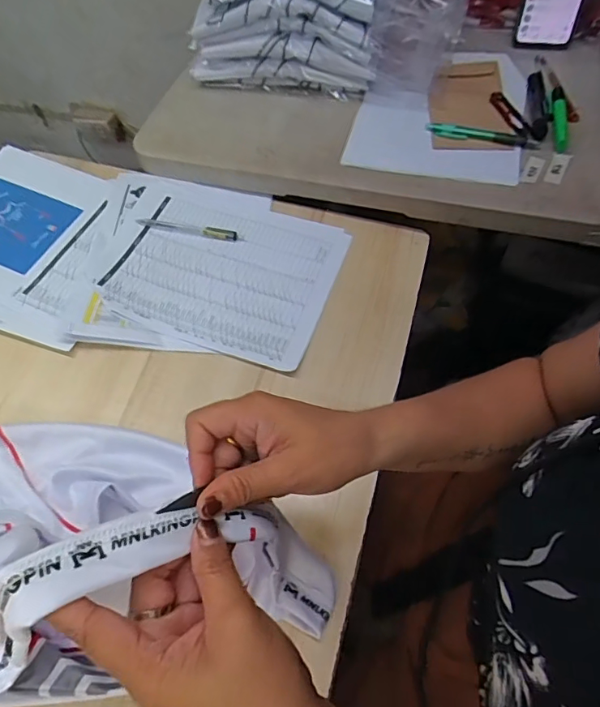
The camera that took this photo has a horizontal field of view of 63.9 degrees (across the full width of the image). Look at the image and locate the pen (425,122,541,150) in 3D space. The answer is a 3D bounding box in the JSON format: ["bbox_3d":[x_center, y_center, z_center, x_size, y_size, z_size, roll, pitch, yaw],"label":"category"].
[{"bbox_3d":[0.235,-0.280,0.618,0.141,0.018,0.019,15,61,5],"label":"pen"}]

